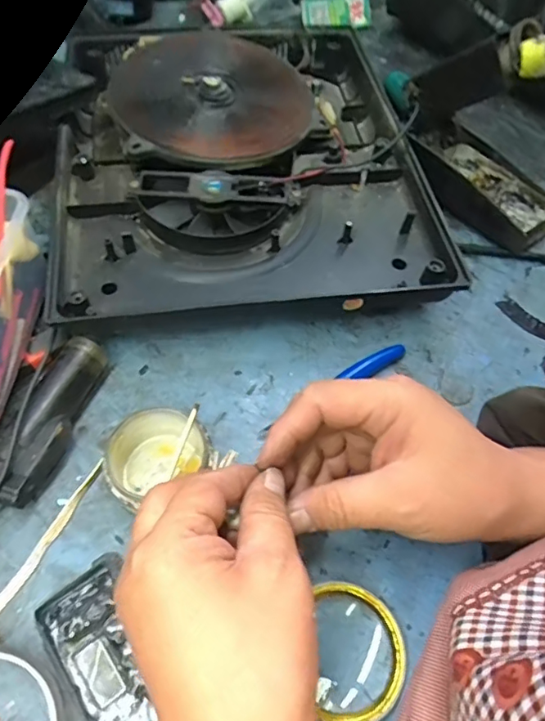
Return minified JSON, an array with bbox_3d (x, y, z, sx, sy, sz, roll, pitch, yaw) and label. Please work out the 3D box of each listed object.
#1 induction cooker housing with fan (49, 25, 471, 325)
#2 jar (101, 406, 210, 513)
[{"bbox_3d":[-0.025,-0.177,0.472,0.305,0.057,0.352,-5,57,-8],"label":"induction cooker housing with fan"},{"bbox_3d":[-0.072,0.057,0.329,0.061,0.037,0.055,-24,62,-19],"label":"jar"}]

